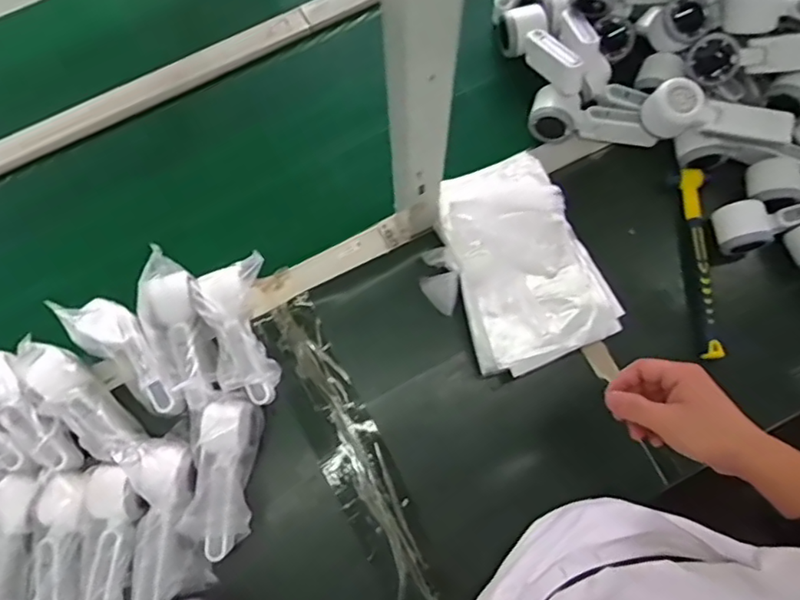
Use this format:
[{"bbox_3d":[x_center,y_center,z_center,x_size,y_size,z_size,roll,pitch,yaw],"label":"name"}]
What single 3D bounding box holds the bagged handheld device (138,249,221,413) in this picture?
[{"bbox_3d":[-0.258,0.037,0.701,0.069,0.053,0.188,-21,78,-5],"label":"bagged handheld device"}]

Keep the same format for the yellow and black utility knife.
[{"bbox_3d":[0.370,-0.048,0.734,0.023,0.023,0.237,-2,77,0],"label":"yellow and black utility knife"}]

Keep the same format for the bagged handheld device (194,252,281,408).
[{"bbox_3d":[-0.190,0.037,0.705,0.076,0.060,0.170,-10,77,-2],"label":"bagged handheld device"}]

